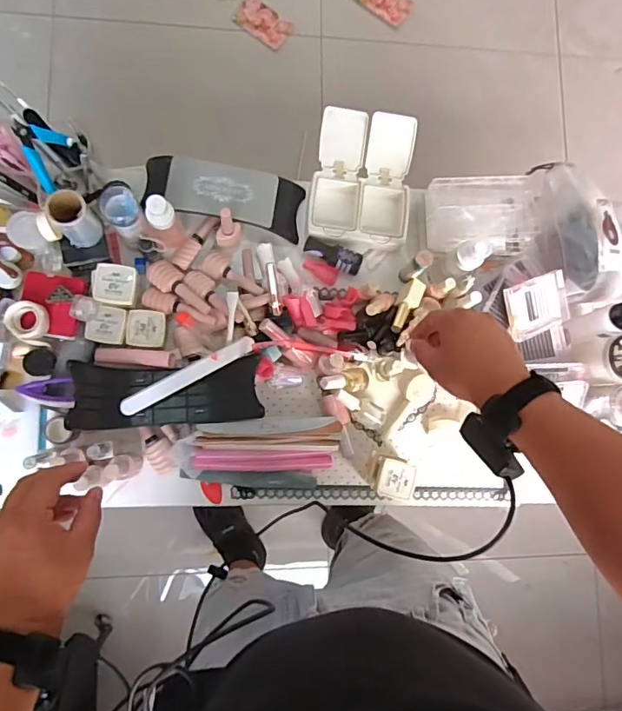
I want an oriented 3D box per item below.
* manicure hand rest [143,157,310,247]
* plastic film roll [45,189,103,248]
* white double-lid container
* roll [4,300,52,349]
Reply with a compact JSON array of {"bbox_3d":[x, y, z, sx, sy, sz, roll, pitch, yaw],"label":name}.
[{"bbox_3d":[-0.118,-0.217,0.674,0.218,0.041,0.080,12,82,-5],"label":"manicure hand rest"},{"bbox_3d":[-0.276,-0.158,0.586,0.045,0.076,0.040,-29,88,-9],"label":"plastic film roll"},{"bbox_3d":[0.071,-0.243,0.699,0.138,0.047,0.180,5,83,-6],"label":"white double-lid container"},{"bbox_3d":[-0.340,-0.037,0.603,0.046,0.013,0.055,-5,96,-30],"label":"roll"}]

